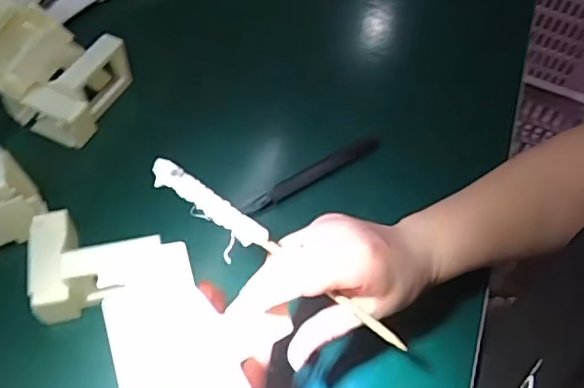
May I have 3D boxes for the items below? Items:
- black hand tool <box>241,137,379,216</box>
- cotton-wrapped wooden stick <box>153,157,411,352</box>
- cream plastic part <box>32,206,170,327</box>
[{"bbox_3d":[0.022,-0.019,0.529,0.146,0.015,0.016,-26,62,-20],"label":"black hand tool"},{"bbox_3d":[-0.003,0.041,0.350,0.193,0.010,0.013,38,57,-15],"label":"cotton-wrapped wooden stick"},{"bbox_3d":[-0.152,0.049,0.447,0.097,0.055,0.085,-13,58,-13],"label":"cream plastic part"}]

